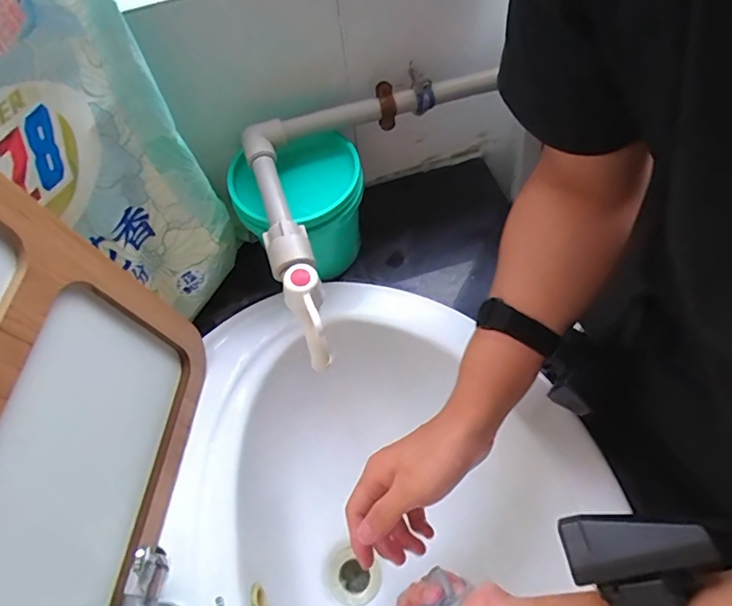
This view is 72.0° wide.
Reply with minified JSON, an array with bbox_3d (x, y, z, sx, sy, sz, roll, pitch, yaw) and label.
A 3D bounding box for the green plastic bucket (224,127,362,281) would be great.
[{"bbox_3d":[-0.062,-0.099,0.534,0.125,0.137,0.120,28,69,20],"label":"green plastic bucket"}]

